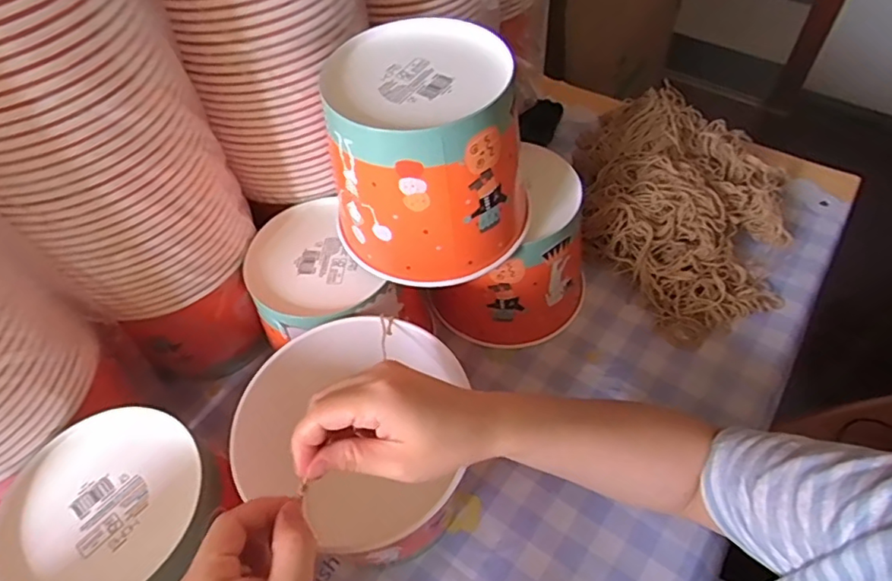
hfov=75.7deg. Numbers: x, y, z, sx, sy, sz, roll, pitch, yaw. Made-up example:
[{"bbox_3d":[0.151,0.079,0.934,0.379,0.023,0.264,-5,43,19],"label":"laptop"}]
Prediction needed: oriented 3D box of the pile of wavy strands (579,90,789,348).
[{"bbox_3d":[0.256,-0.098,0.617,0.217,0.067,0.316,3,54,6],"label":"pile of wavy strands"}]

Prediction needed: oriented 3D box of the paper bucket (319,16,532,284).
[{"bbox_3d":[-0.008,-0.101,0.428,0.138,0.131,0.139,-2,54,3],"label":"paper bucket"}]

